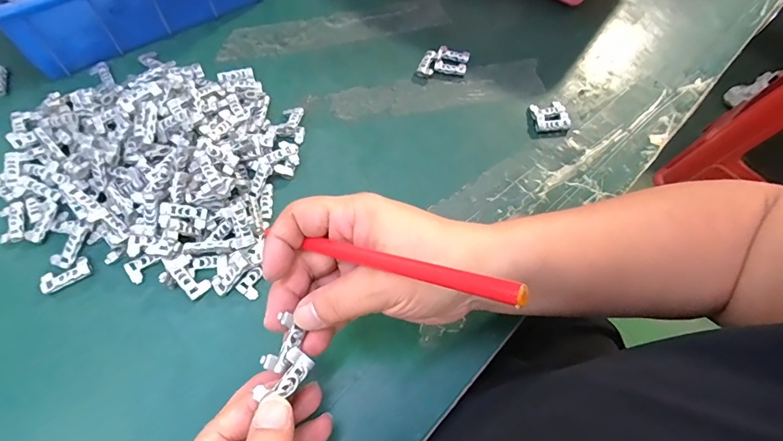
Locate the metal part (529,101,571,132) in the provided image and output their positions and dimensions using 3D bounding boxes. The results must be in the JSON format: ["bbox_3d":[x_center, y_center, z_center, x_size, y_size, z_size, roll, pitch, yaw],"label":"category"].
[{"bbox_3d":[0.143,-0.093,0.379,0.030,0.008,0.030,-8,63,-8],"label":"metal part"}]

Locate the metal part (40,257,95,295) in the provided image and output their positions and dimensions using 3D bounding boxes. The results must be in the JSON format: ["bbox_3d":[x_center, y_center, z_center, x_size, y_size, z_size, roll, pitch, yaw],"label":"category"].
[{"bbox_3d":[-0.224,0.038,0.290,0.030,0.005,0.015,-29,68,-17],"label":"metal part"}]

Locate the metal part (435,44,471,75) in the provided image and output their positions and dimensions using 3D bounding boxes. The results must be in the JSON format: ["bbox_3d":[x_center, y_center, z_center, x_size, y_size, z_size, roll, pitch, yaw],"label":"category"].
[{"bbox_3d":[0.058,-0.154,0.406,0.030,0.005,0.032,17,63,5],"label":"metal part"}]

